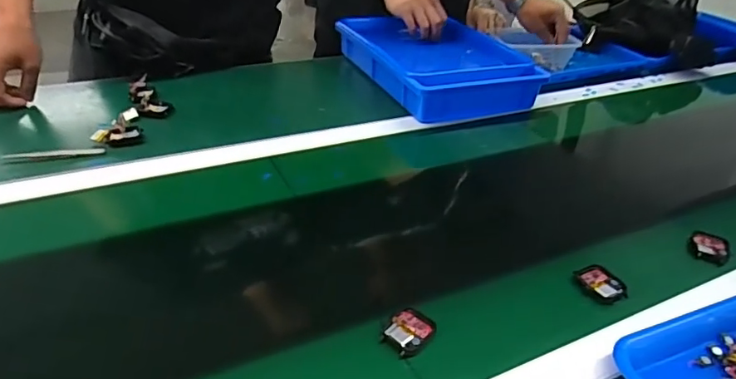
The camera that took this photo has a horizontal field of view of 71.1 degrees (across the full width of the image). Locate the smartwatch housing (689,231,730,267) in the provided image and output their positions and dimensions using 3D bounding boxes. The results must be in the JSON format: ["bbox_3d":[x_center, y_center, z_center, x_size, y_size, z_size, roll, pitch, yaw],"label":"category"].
[{"bbox_3d":[0.391,0.065,0.589,0.039,0.013,0.050,20,36,23],"label":"smartwatch housing"}]

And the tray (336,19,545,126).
[{"bbox_3d":[0.131,-0.238,0.943,0.275,0.069,0.336,-10,36,-21],"label":"tray"}]

